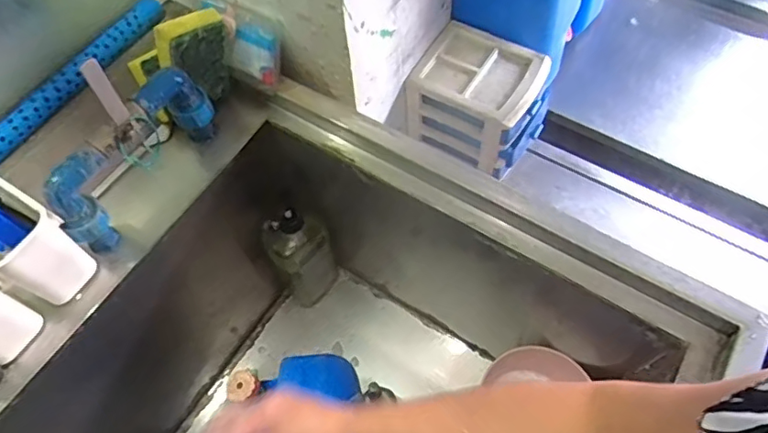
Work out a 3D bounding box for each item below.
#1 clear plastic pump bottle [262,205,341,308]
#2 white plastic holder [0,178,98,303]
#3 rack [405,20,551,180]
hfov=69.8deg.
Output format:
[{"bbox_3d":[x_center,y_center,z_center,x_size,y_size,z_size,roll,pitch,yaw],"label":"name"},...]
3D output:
[{"bbox_3d":[-0.130,0.059,0.872,0.064,0.256,0.090,34,68,18],"label":"clear plastic pump bottle"},{"bbox_3d":[-0.345,0.030,0.531,0.080,0.109,0.073,28,66,16],"label":"white plastic holder"},{"bbox_3d":[0.144,-0.171,0.827,0.182,0.120,0.156,28,67,16],"label":"rack"}]

